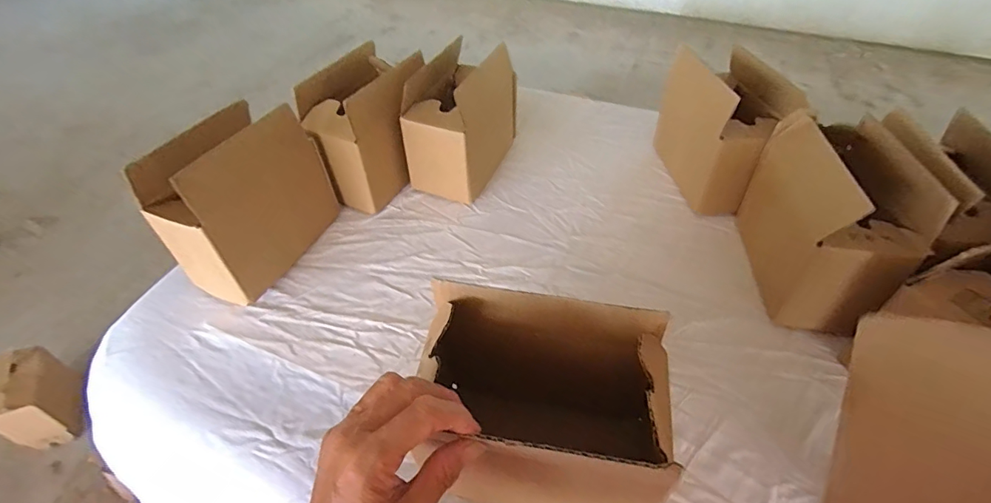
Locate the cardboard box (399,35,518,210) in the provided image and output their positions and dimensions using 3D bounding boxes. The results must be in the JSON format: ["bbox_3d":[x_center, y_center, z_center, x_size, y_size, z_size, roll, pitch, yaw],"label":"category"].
[{"bbox_3d":[-0.042,-0.188,0.663,0.096,0.154,0.176,18,49,18],"label":"cardboard box"}]

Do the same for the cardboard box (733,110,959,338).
[{"bbox_3d":[0.342,-0.032,0.495,0.101,0.147,0.187,2,46,4],"label":"cardboard box"}]

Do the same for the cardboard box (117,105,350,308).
[{"bbox_3d":[-0.300,-0.061,0.573,0.086,0.190,0.185,18,48,19],"label":"cardboard box"}]

